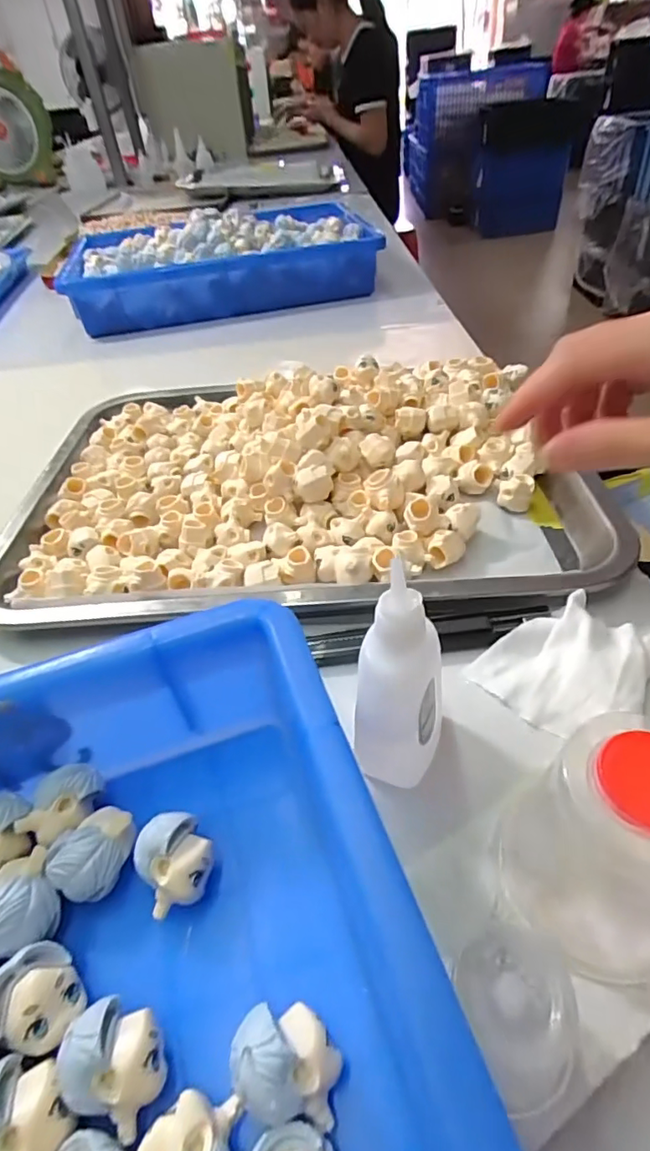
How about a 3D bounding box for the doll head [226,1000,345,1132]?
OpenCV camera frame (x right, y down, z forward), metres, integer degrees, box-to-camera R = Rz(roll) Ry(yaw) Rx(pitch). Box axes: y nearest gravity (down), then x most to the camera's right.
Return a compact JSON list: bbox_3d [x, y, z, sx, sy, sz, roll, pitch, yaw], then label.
[{"bbox_3d":[-0.010,0.127,0.142,0.026,0.024,0.022,-2,43,4],"label":"doll head"}]

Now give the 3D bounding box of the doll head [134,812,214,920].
[{"bbox_3d":[-0.048,0.095,0.180,0.022,0.024,0.025,-28,47,-22],"label":"doll head"}]

